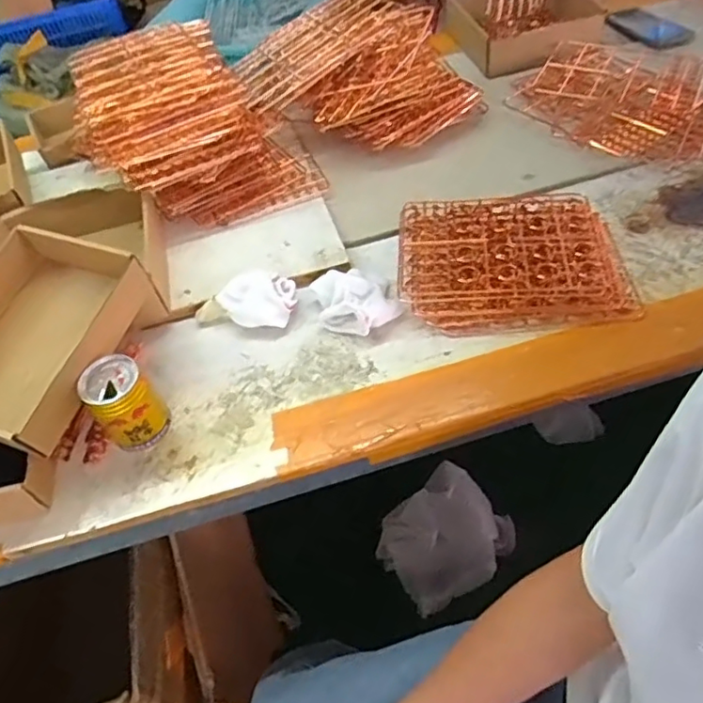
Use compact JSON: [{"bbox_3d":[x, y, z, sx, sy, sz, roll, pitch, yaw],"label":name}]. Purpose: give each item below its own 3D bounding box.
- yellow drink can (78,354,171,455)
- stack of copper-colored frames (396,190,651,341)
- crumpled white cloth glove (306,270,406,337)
[{"bbox_3d":[-0.231,0.055,0.614,0.064,0.090,0.060,-4,52,5],"label":"yellow drink can"},{"bbox_3d":[0.190,-0.113,0.719,0.263,0.042,0.188,-4,52,5],"label":"stack of copper-colored frames"},{"bbox_3d":[0.004,-0.063,0.707,0.090,0.038,0.101,-26,54,-13],"label":"crumpled white cloth glove"}]

